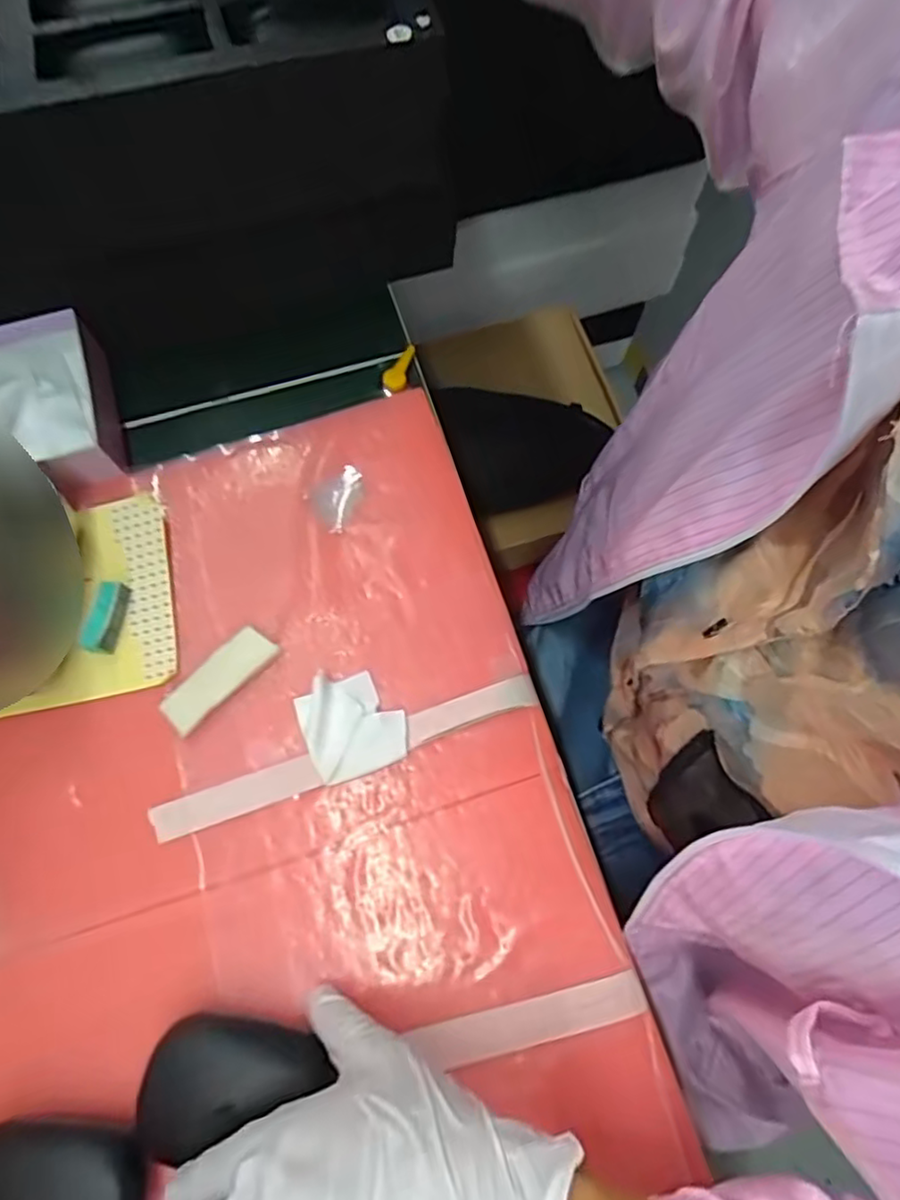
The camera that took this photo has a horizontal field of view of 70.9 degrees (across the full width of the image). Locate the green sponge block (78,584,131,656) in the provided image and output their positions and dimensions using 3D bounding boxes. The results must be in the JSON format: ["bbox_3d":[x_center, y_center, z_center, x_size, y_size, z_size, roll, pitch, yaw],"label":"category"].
[{"bbox_3d":[-0.201,0.010,0.369,0.017,0.015,0.041,6,70,1],"label":"green sponge block"}]

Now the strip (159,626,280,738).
[{"bbox_3d":[-0.132,0.045,0.363,0.069,0.004,0.024,-44,94,-15],"label":"strip"}]

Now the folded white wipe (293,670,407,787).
[{"bbox_3d":[-0.055,0.069,0.354,0.053,0.016,0.056,-18,72,-7],"label":"folded white wipe"}]

